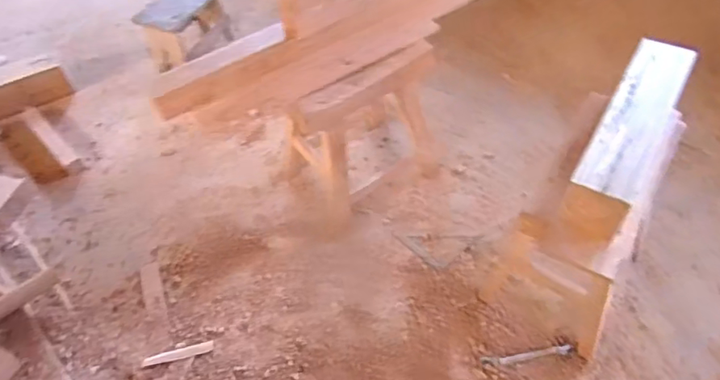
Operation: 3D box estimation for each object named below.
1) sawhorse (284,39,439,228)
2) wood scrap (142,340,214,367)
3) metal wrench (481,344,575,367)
[{"bbox_3d":[-0.004,-0.206,1.762,0.466,0.512,0.326,-34,56,-20],"label":"sawhorse"},{"bbox_3d":[-0.530,0.479,1.577,0.199,0.013,0.035,-13,50,-7],"label":"wood scrap"},{"bbox_3d":[0.467,0.461,1.499,0.257,0.017,0.031,-7,49,-2],"label":"metal wrench"}]

